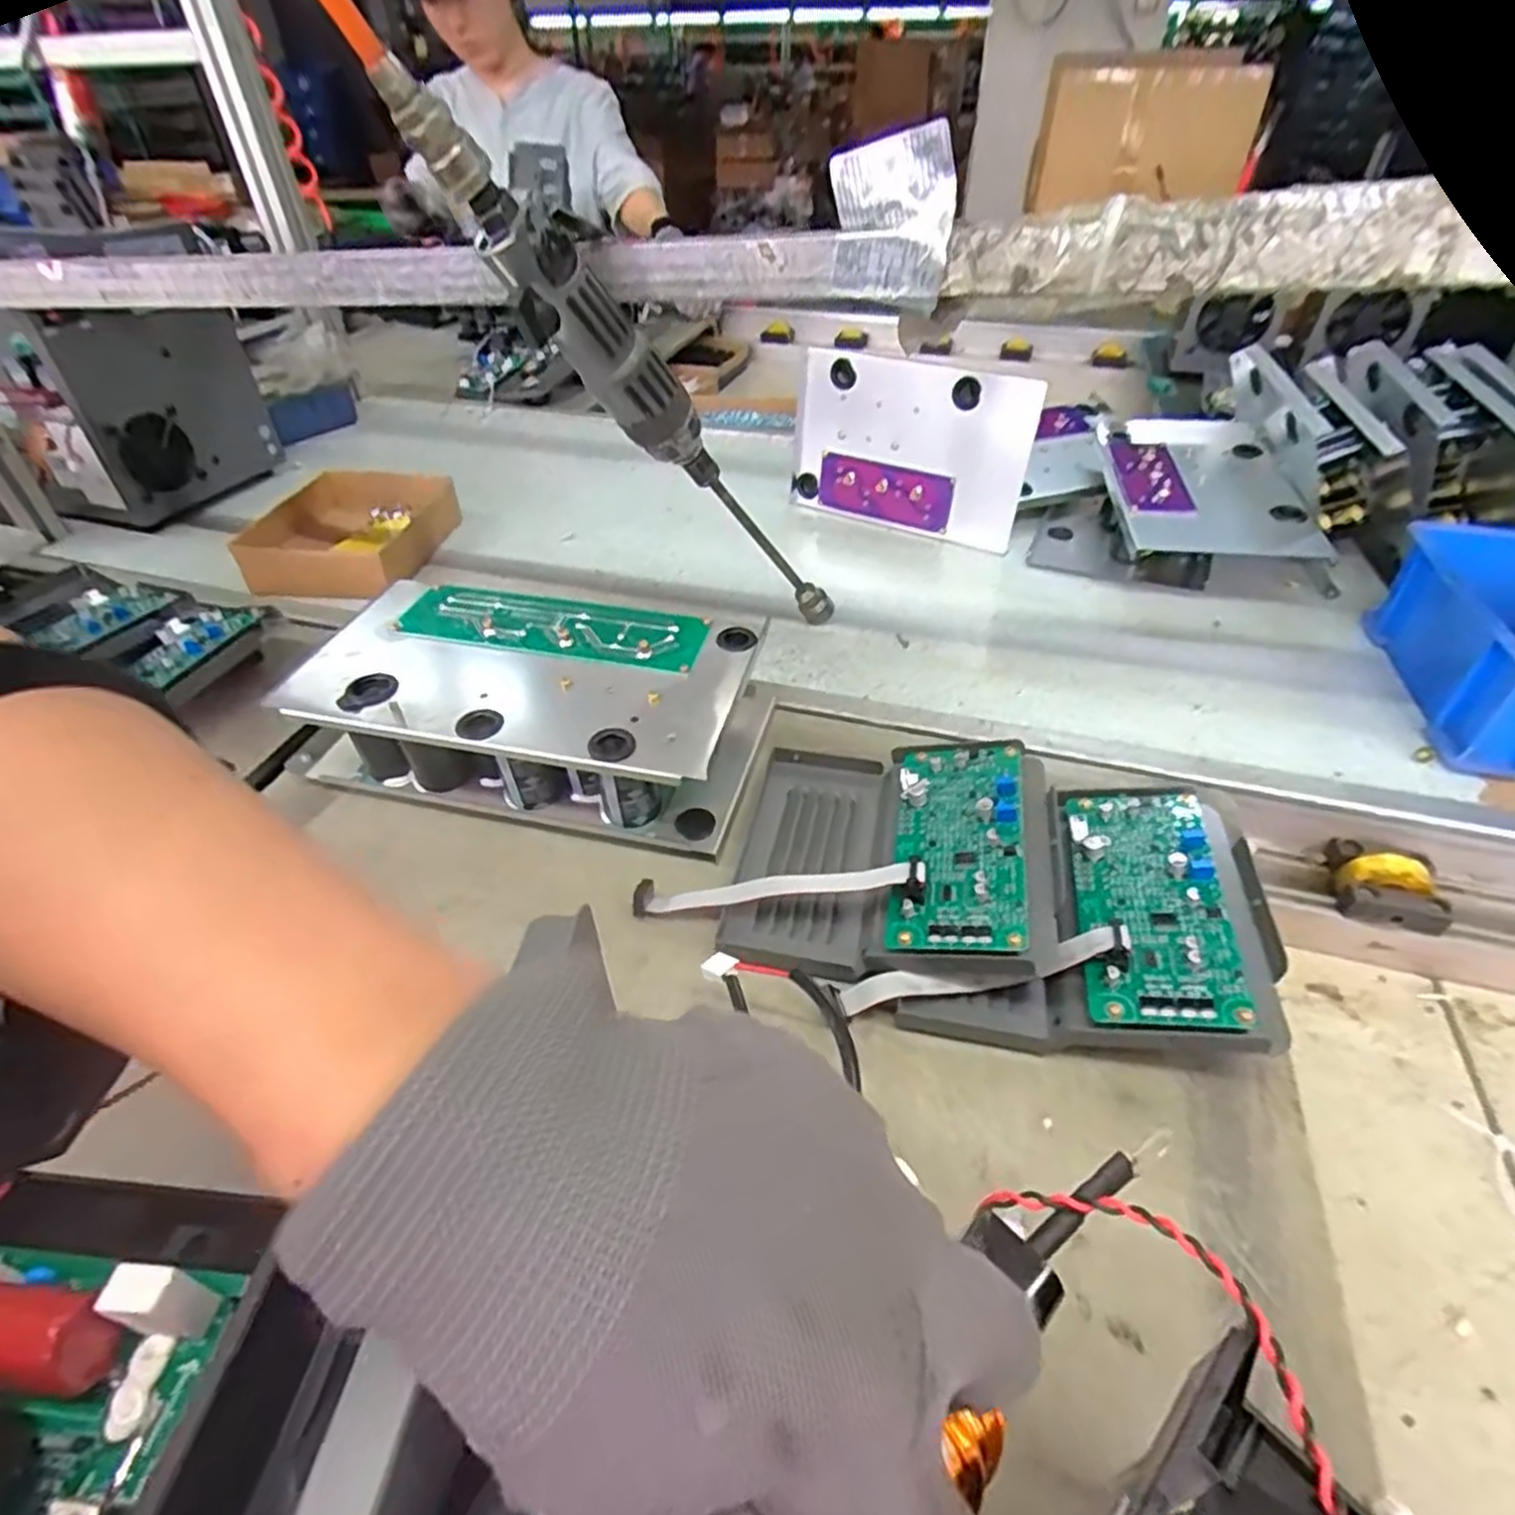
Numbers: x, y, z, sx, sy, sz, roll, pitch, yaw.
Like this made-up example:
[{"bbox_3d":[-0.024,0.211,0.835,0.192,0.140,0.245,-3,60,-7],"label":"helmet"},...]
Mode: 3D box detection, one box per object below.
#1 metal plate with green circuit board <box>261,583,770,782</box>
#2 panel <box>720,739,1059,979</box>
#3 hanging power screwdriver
[{"bbox_3d":[-0.143,-0.056,0.480,0.269,0.014,0.144,8,43,9],"label":"metal plate with green circuit board"},{"bbox_3d":[0.073,0.046,0.428,0.160,0.052,0.159,7,43,8],"label":"panel"},{"bbox_3d":[-0.049,-0.197,0.469,0.053,0.421,0.054,-50,53,1],"label":"hanging power screwdriver"}]

